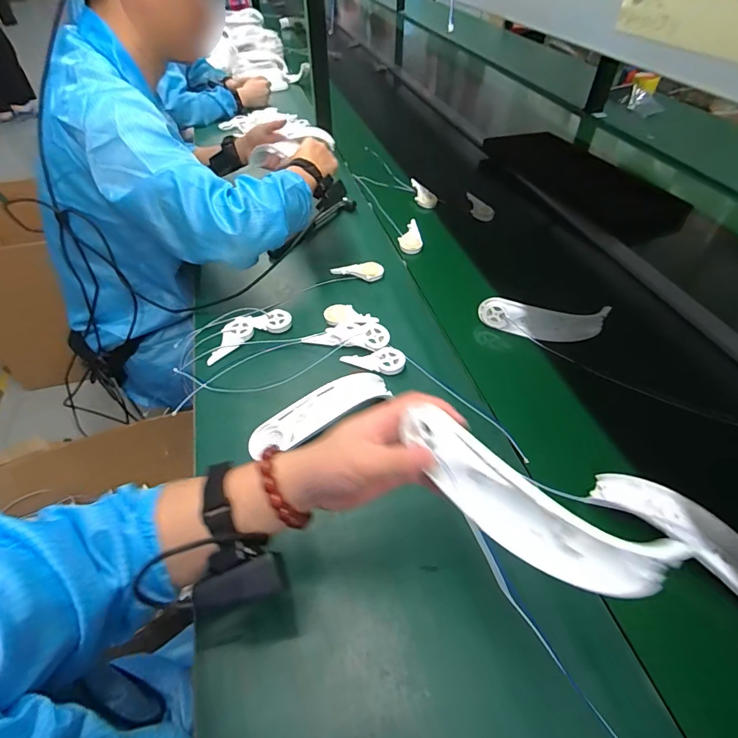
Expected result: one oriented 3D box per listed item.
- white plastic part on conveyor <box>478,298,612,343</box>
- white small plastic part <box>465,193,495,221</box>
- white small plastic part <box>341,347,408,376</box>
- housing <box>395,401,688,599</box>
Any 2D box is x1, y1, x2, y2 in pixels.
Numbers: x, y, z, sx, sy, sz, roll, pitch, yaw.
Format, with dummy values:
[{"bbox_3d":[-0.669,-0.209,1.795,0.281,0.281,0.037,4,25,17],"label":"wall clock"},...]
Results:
[{"bbox_3d":[0.277,-0.074,0.684,0.190,0.066,0.031,5,47,4],"label":"white plastic part on conveyor"},{"bbox_3d":[0.242,-0.359,0.944,0.086,0.035,0.012,49,15,24],"label":"white small plastic part"},{"bbox_3d":[0.006,-0.012,0.625,0.093,0.011,0.046,0,47,10],"label":"white small plastic part"},{"bbox_3d":[0.106,0.094,0.299,0.195,0.039,0.057,33,53,20],"label":"housing"}]

